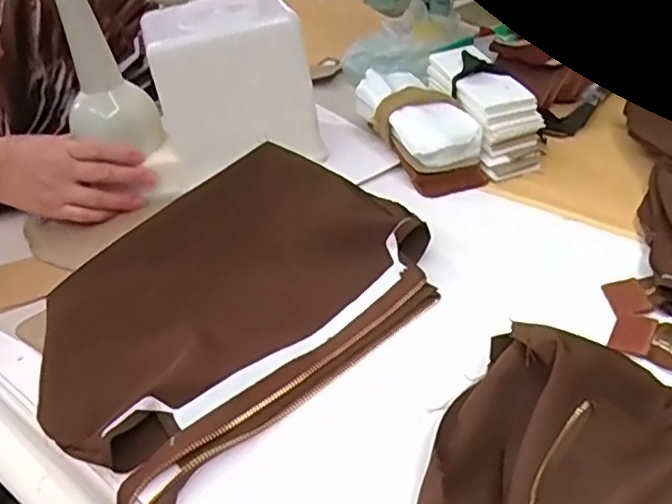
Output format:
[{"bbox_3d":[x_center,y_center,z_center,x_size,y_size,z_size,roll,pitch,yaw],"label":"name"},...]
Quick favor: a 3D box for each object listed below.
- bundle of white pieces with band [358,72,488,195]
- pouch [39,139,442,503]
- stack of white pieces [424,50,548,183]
[{"bbox_3d":[0.089,-0.130,0.663,0.097,0.068,0.153,-12,38,-5],"label":"bundle of white pieces with band"},{"bbox_3d":[-0.083,0.027,0.493,0.296,0.066,0.209,-34,45,-29],"label":"pouch"},{"bbox_3d":[0.157,-0.157,0.677,0.075,0.076,0.171,-12,38,-5],"label":"stack of white pieces"}]

